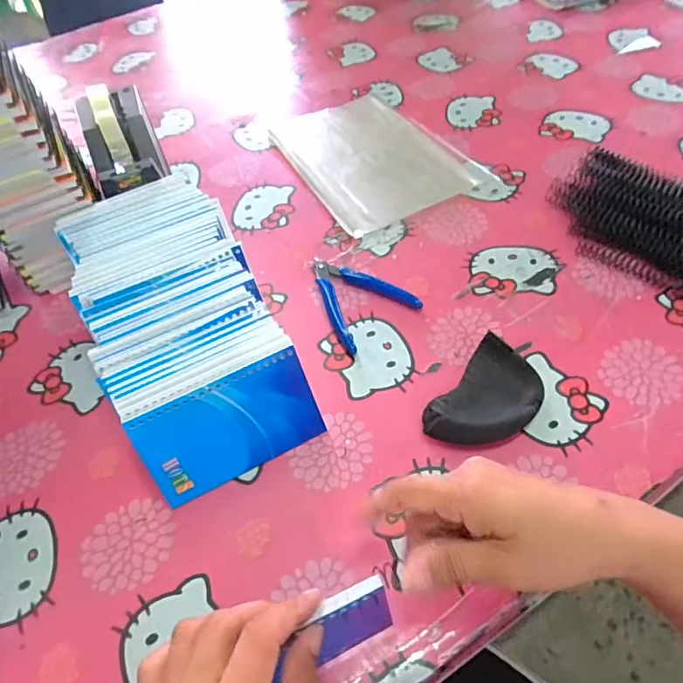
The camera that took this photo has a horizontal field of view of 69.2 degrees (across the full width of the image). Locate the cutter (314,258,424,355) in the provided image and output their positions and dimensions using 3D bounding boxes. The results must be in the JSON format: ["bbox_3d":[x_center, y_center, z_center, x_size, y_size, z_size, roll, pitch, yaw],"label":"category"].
[{"bbox_3d":[0.007,-0.045,0.482,0.083,0.009,0.111,-35,58,-20],"label":"cutter"}]

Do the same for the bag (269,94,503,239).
[{"bbox_3d":[0.037,-0.237,0.621,0.182,0.008,0.249,-24,55,-13],"label":"bag"}]

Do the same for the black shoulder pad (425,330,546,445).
[{"bbox_3d":[0.115,0.048,0.394,0.066,0.026,0.100,35,63,26],"label":"black shoulder pad"}]

